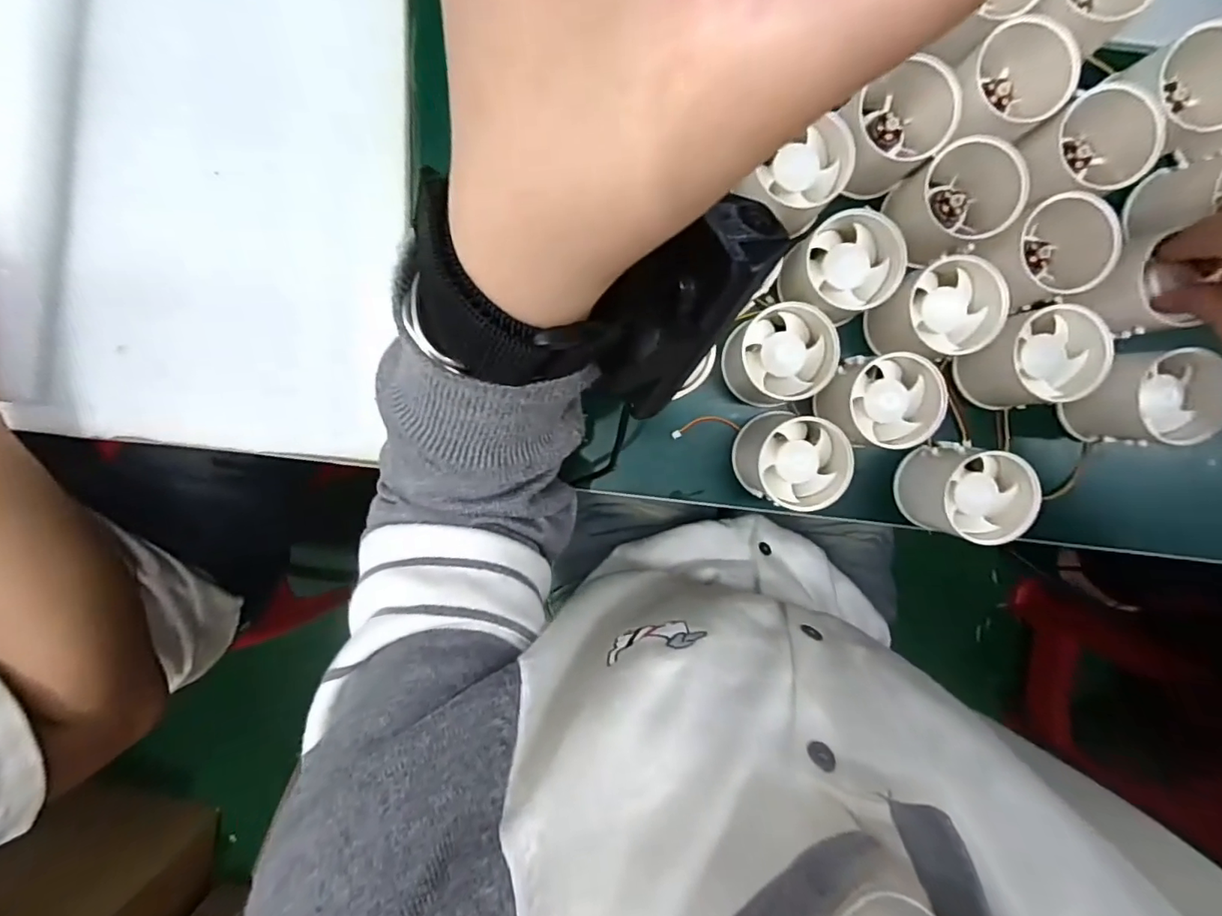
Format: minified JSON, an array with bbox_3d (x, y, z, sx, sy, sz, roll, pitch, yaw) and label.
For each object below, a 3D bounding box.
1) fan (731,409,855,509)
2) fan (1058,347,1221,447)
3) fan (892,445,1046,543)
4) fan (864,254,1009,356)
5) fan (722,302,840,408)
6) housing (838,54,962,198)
[{"bbox_3d":[0.103,0.001,0.317,0.053,0.049,0.051,0,95,0],"label":"fan"},{"bbox_3d":[0.301,-0.035,0.309,0.056,0.048,0.054,-12,94,1],"label":"fan"},{"bbox_3d":[0.206,0.020,0.319,0.054,0.048,0.054,9,95,0],"label":"fan"},{"bbox_3d":[0.181,-0.083,0.309,0.058,0.044,0.054,0,95,0],"label":"fan"},{"bbox_3d":[0.097,-0.059,0.313,0.052,0.049,0.051,0,95,0],"label":"fan"},{"bbox_3d":[0.158,-0.185,0.299,0.054,0.049,0.050,0,95,0],"label":"housing"}]

